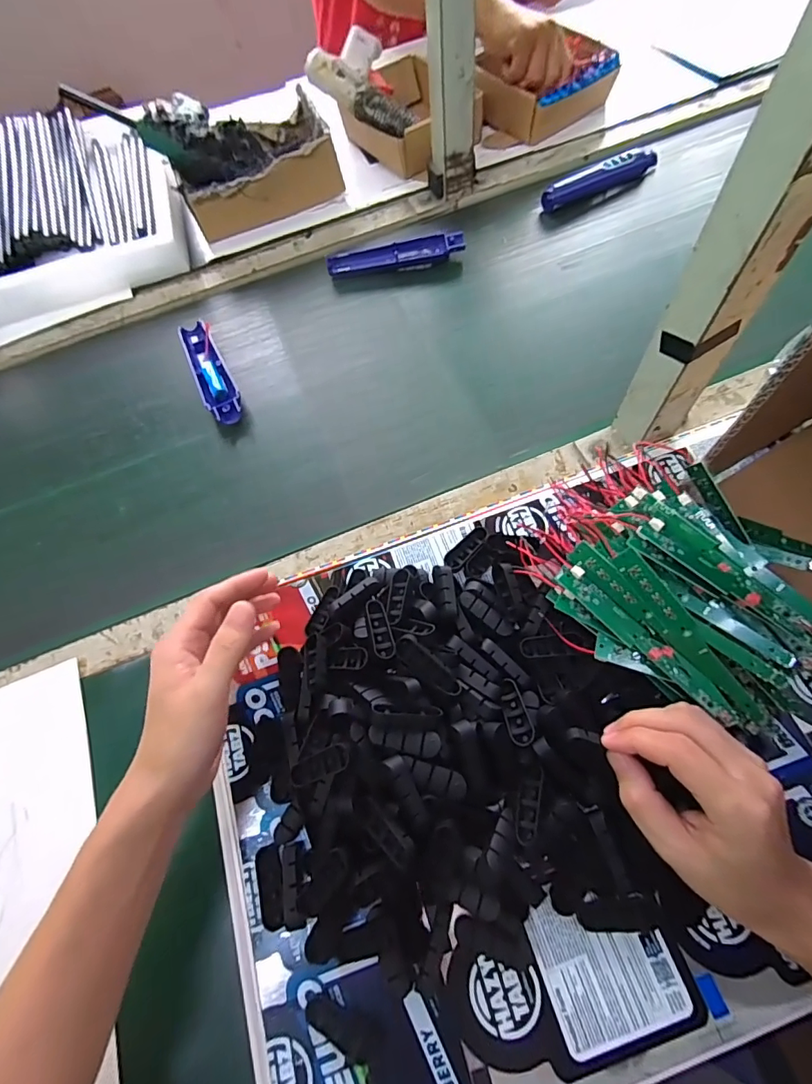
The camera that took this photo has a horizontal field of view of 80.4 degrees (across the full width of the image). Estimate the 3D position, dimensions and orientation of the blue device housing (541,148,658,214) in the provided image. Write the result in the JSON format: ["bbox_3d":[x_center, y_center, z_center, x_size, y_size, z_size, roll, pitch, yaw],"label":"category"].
[{"bbox_3d":[0.260,-0.485,0.644,0.177,0.029,0.039,-31,66,-9],"label":"blue device housing"}]

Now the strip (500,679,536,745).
[{"bbox_3d":[0.079,0.122,0.343,0.018,0.010,0.048,-7,48,-2],"label":"strip"}]

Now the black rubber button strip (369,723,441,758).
[{"bbox_3d":[-0.001,0.133,0.321,0.047,0.007,0.016,5,66,8],"label":"black rubber button strip"}]

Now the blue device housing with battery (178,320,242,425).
[{"bbox_3d":[-0.226,-0.198,0.551,0.038,0.017,0.164,-26,65,-6],"label":"blue device housing with battery"}]

